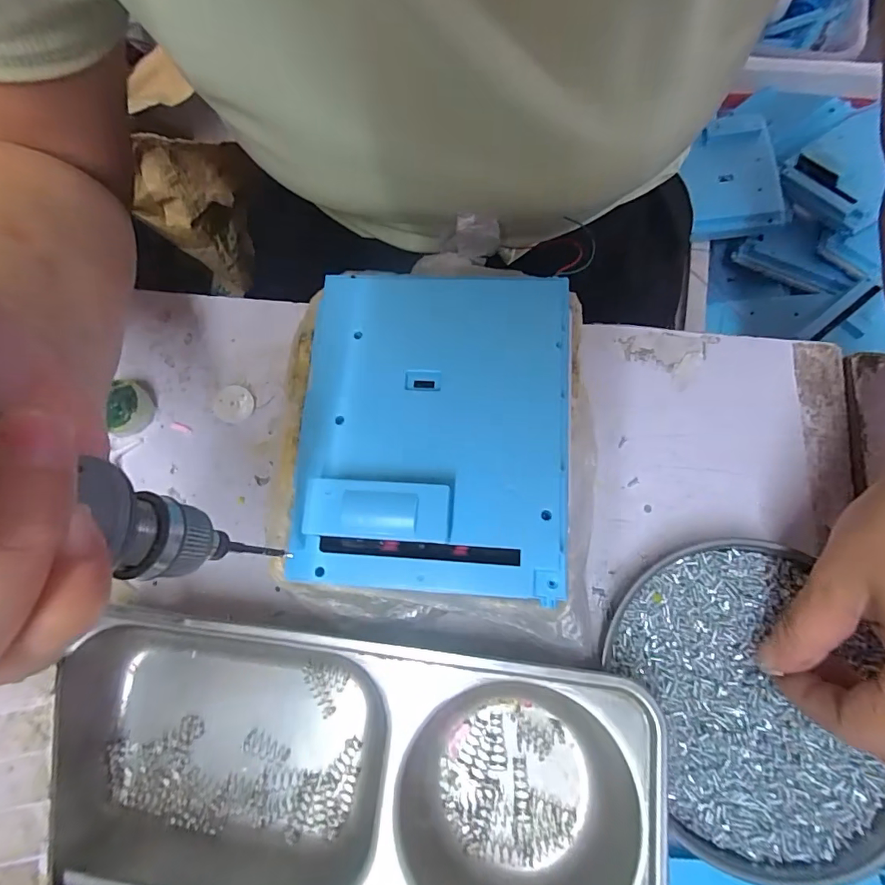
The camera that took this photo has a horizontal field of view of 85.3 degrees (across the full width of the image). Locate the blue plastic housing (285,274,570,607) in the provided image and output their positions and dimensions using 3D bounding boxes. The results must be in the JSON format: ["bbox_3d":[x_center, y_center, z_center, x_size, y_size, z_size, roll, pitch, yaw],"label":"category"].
[{"bbox_3d":[-0.004,-0.010,0.228,0.124,0.029,0.151,3,73,4],"label":"blue plastic housing"}]

